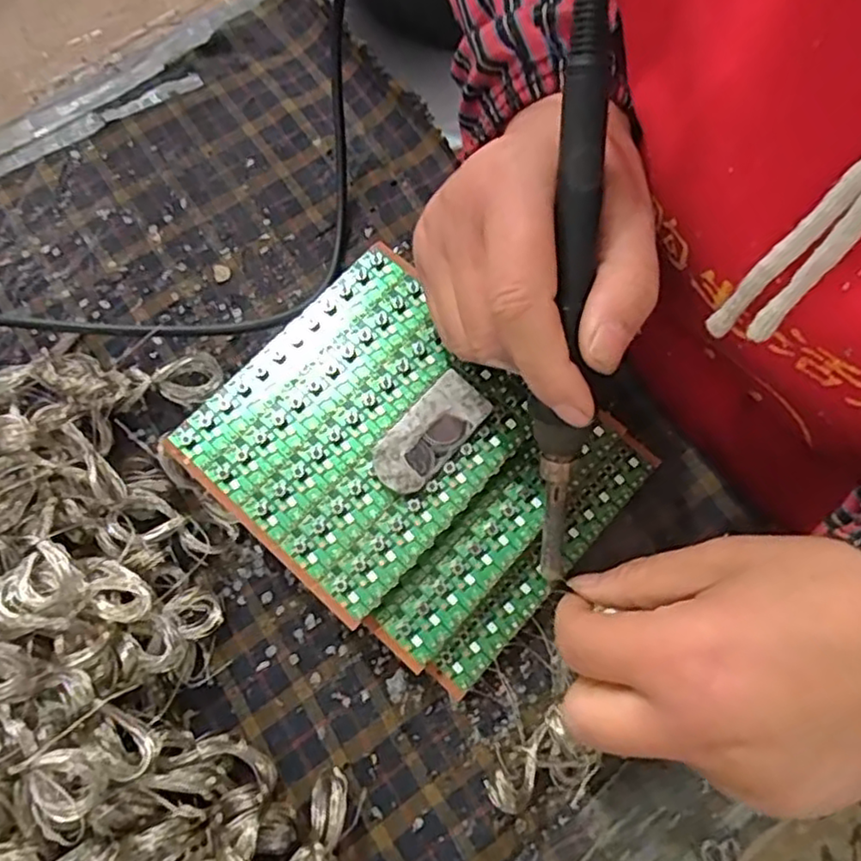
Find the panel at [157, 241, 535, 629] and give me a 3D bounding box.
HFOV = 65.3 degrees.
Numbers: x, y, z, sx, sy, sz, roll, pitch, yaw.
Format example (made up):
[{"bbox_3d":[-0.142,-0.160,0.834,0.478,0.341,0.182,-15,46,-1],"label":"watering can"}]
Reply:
[{"bbox_3d":[-0.028,-0.004,0.268,0.108,0.004,0.118,41,77,15],"label":"panel"}]

